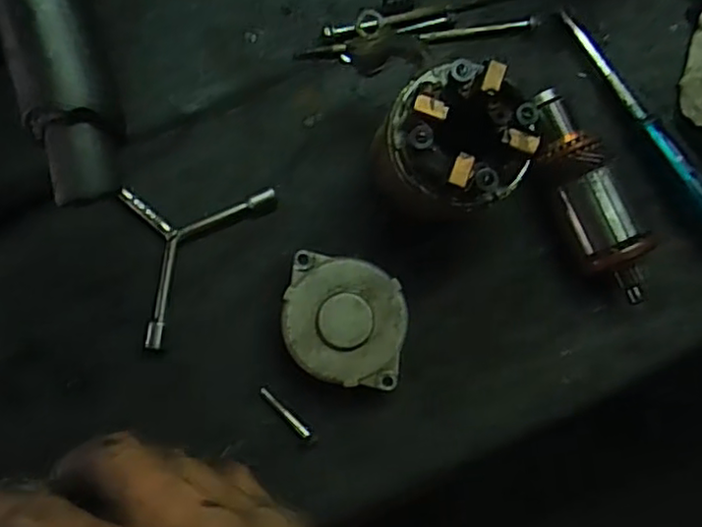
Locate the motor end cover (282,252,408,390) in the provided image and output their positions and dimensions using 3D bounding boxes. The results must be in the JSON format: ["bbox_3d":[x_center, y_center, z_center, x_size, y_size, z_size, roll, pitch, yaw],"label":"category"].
[{"bbox_3d":[-0.004,0.036,0.422,0.075,0.033,0.074,11,83,-4],"label":"motor end cover"}]

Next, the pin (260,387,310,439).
[{"bbox_3d":[-0.042,0.096,0.433,0.043,0.006,0.007,44,82,1],"label":"pin"}]

